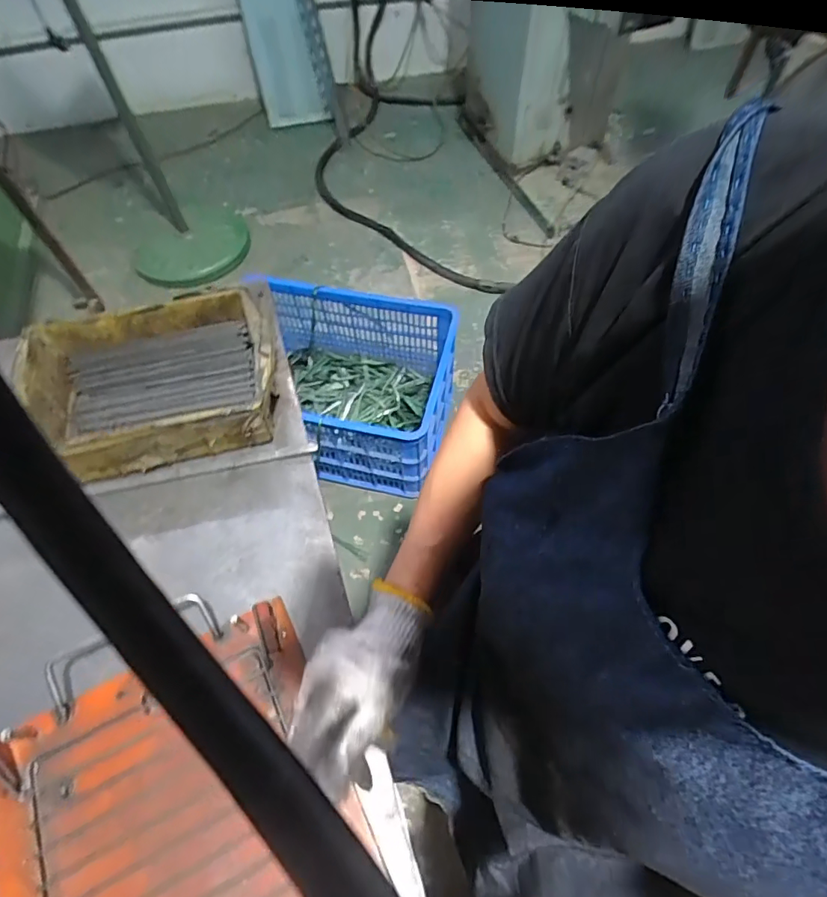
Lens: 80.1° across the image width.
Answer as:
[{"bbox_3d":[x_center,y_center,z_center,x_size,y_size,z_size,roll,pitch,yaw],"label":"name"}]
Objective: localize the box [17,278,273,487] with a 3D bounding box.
[{"bbox_3d":[-0.279,-0.069,0.546,0.257,0.083,0.180,-12,60,-4],"label":"box"}]

